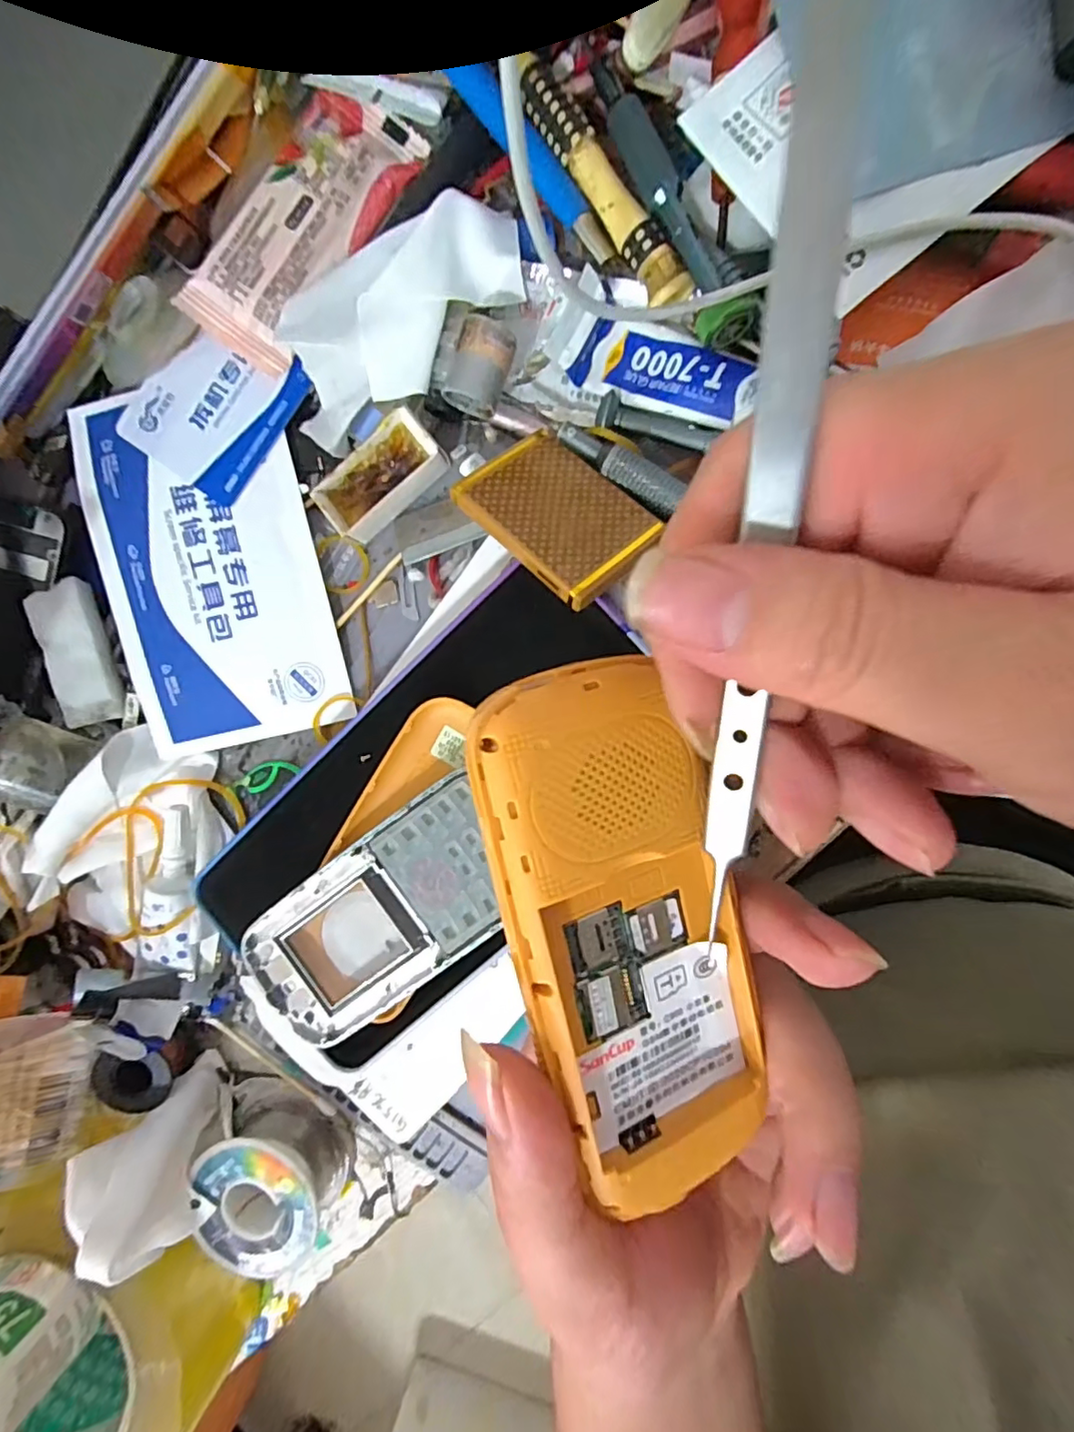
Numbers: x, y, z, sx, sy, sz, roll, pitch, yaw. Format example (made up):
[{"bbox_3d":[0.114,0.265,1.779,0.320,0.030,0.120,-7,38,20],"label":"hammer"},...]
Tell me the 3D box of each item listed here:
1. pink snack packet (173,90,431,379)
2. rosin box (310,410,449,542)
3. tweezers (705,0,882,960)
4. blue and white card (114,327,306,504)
[{"bbox_3d":[-0.085,-0.175,0.204,0.041,0.007,0.097,38,97,6],"label":"pink snack packet"},{"bbox_3d":[-0.059,-0.089,0.214,0.049,0.012,0.019,-39,86,9],"label":"rosin box"},{"bbox_3d":[0.038,-0.028,0.095,0.009,0.004,0.137,3,115,9],"label":"tweezers"},{"bbox_3d":[-0.122,-0.117,0.217,0.052,0.004,0.059,38,95,-1],"label":"blue and white card"}]

